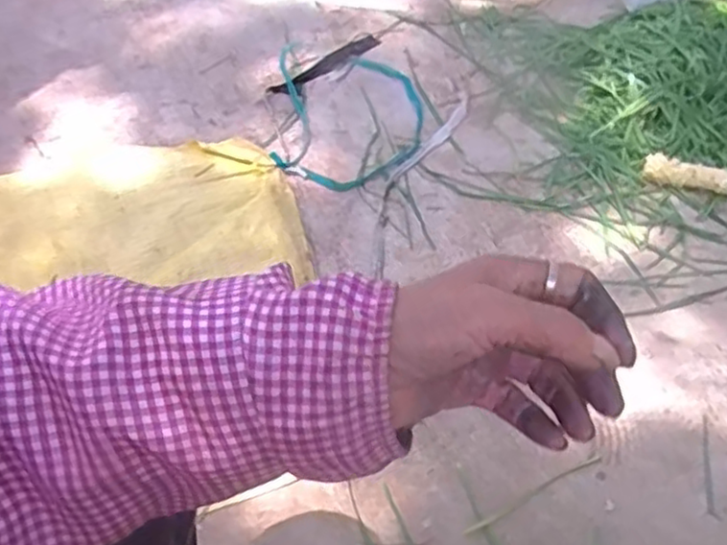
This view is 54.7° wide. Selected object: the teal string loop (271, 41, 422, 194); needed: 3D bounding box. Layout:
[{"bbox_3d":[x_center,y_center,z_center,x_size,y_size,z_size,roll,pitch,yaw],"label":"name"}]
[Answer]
[{"bbox_3d":[-0.025,-0.288,1.229,0.250,0.028,0.406,-3,50,1],"label":"teal string loop"}]

